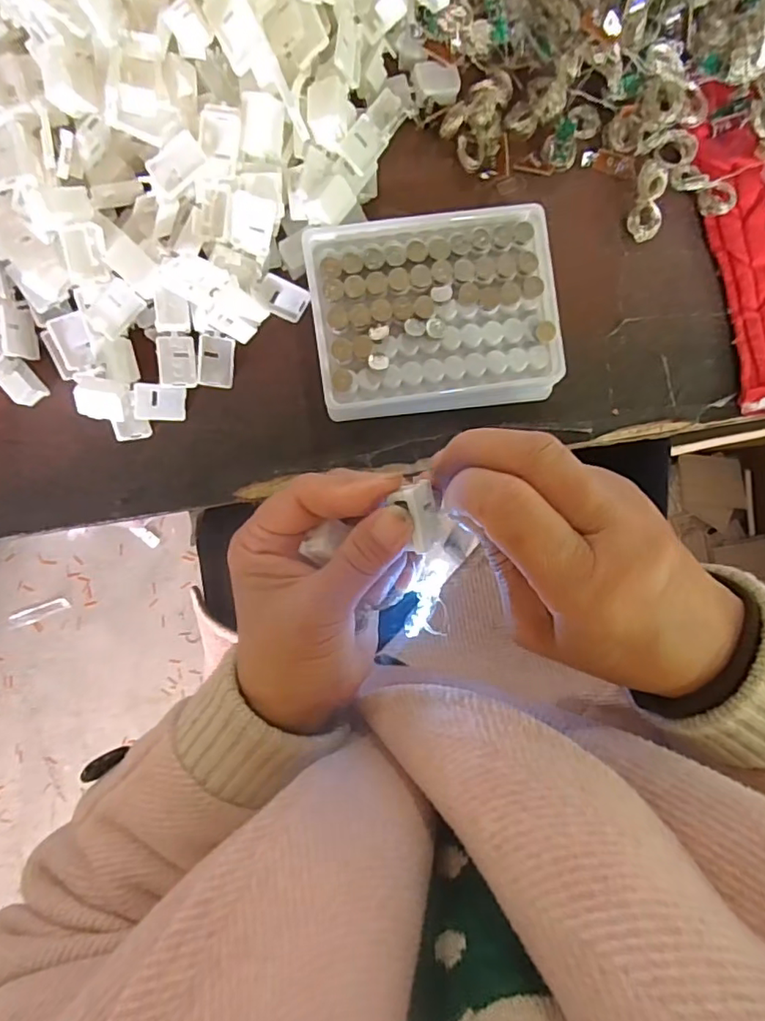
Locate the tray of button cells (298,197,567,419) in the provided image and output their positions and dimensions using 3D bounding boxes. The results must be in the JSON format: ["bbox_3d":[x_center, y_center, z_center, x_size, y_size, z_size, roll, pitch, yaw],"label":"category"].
[{"bbox_3d":[0.028,-0.106,0.306,0.128,0.028,0.098,-9,92,-4],"label":"tray of button cells"}]

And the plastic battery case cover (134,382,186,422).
[{"bbox_3d":[-0.122,-0.059,0.308,0.027,0.004,0.021,2,111,-29],"label":"plastic battery case cover"}]

